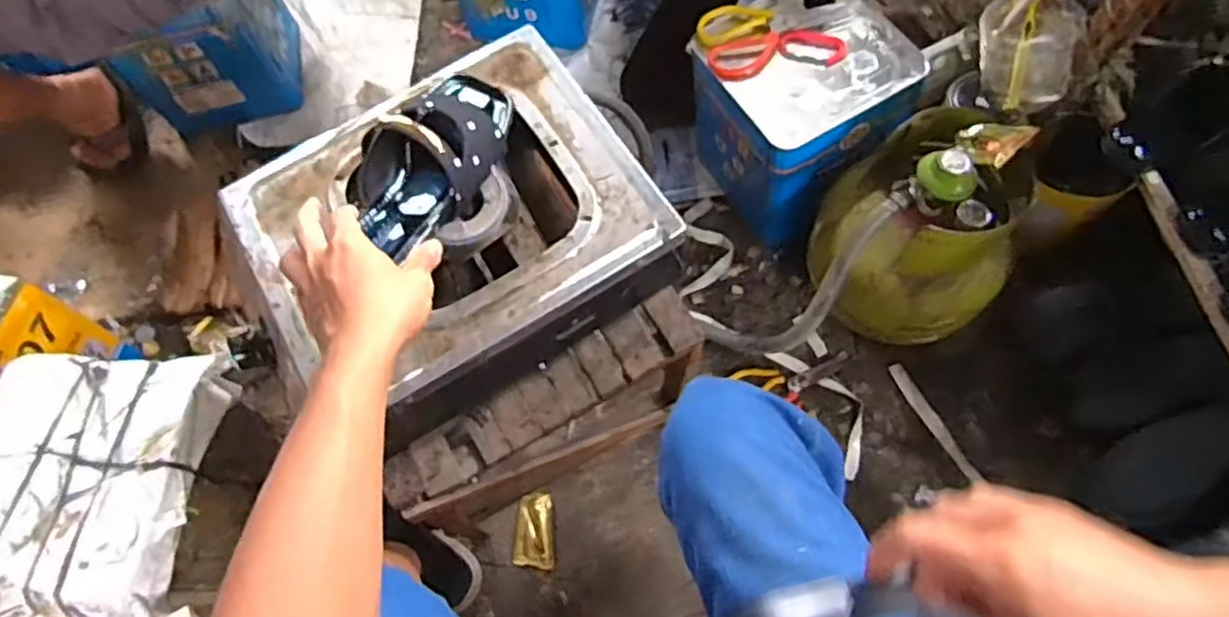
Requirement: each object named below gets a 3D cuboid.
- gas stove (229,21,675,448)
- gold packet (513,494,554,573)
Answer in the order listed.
[{"bbox_3d":[-0.151,-0.064,0.666,0.341,0.125,0.299,-30,68,-10],"label":"gas stove"},{"bbox_3d":[-0.107,0.302,0.954,0.052,0.018,0.094,2,66,4],"label":"gold packet"}]

